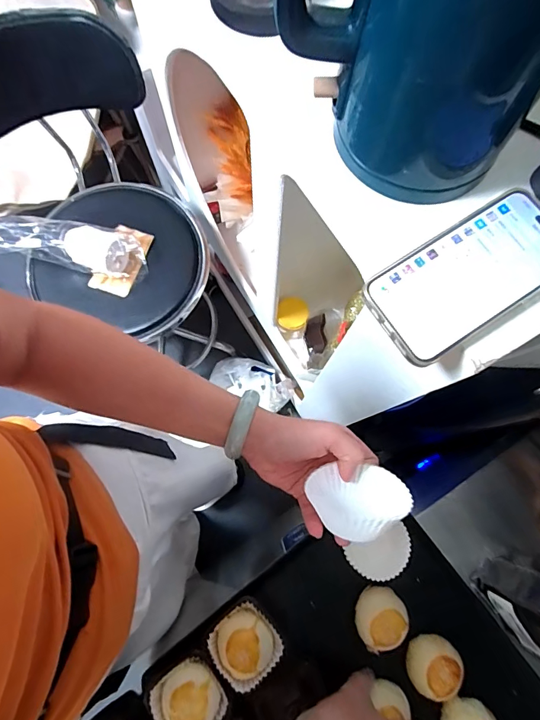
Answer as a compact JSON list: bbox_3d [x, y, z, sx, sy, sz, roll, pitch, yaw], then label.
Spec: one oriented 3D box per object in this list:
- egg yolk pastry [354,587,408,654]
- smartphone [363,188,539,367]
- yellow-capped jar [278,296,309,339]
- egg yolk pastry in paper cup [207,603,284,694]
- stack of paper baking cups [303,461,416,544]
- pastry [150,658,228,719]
[{"bbox_3d":[0.120,0.281,0.441,0.051,0.036,0.058,40,79,8],"label":"egg yolk pastry"},{"bbox_3d":[0.157,-0.067,0.312,0.163,0.007,0.078,-32,79,-8],"label":"smartphone"},{"bbox_3d":[0.051,-0.092,0.938,0.068,0.130,0.063,0,77,-1],"label":"yellow-capped jar"},{"bbox_3d":[-0.027,0.303,0.429,0.063,0.045,0.067,-39,80,-9],"label":"egg yolk pastry in paper cup"},{"bbox_3d":[0.068,0.103,0.306,0.067,0.051,0.052,-24,78,-6],"label":"stack of paper baking cups"},{"bbox_3d":[-0.083,0.350,0.409,0.066,0.031,0.065,-37,80,-9],"label":"pastry"}]

